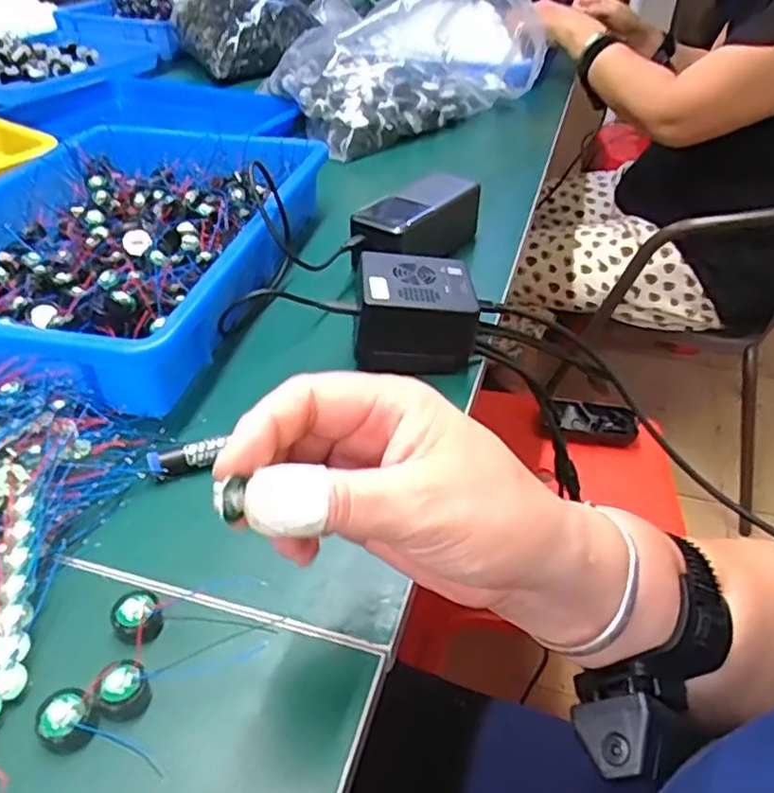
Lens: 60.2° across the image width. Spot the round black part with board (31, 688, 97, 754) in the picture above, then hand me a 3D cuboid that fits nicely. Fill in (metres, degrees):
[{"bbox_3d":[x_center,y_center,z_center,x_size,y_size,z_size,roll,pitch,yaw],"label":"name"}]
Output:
[{"bbox_3d":[-0.126,0.127,0.263,0.021,0.012,0.019,-25,45,-29],"label":"round black part with board"}]

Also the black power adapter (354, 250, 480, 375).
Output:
[{"bbox_3d":[0.019,-0.060,0.464,0.081,0.053,0.072,1,38,0],"label":"black power adapter"}]

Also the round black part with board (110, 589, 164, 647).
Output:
[{"bbox_3d":[-0.112,0.099,0.298,0.019,0.014,0.019,1,38,0],"label":"round black part with board"}]

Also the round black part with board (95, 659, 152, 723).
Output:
[{"bbox_3d":[-0.108,0.121,0.273,0.020,0.012,0.021,1,38,0],"label":"round black part with board"}]

